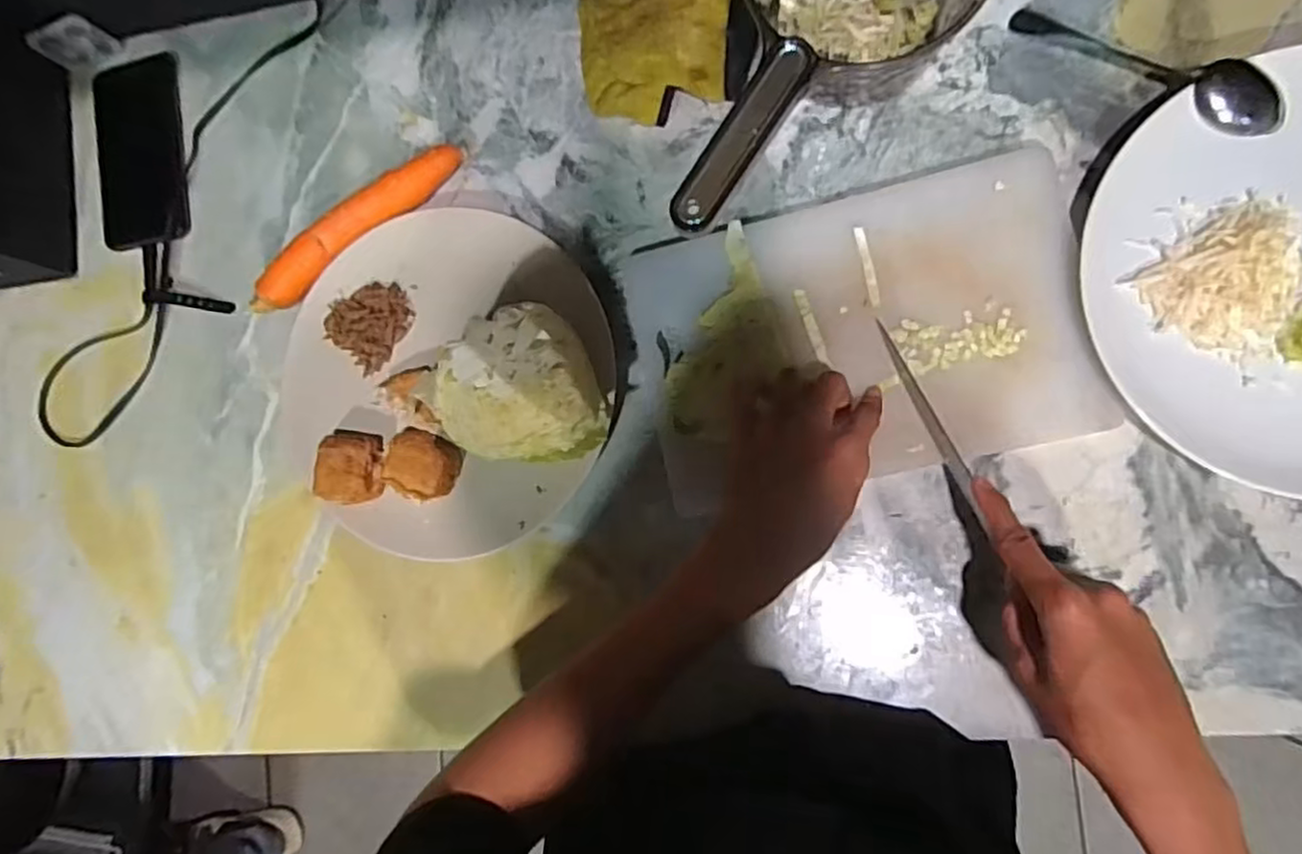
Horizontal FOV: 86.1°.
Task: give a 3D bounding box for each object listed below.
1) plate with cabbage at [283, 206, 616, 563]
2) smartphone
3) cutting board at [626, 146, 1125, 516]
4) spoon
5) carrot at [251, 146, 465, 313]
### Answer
[{"bbox_3d":[-0.162,-0.033,0.485,0.231,0.081,0.244,0,87,10],"label":"plate with cabbage"},{"bbox_3d":[-0.418,-0.224,0.569,0.079,0.008,0.151,-8,86,9],"label":"smartphone"},{"bbox_3d":[0.139,-0.061,0.473,0.286,0.014,0.187,-13,85,9],"label":"cutting board"},{"bbox_3d":[0.316,-0.233,0.443,0.170,0.025,0.031,32,93,10],"label":"spoon"},{"bbox_3d":[-0.222,-0.151,0.528,0.187,0.028,0.034,-38,82,6],"label":"carrot"}]

